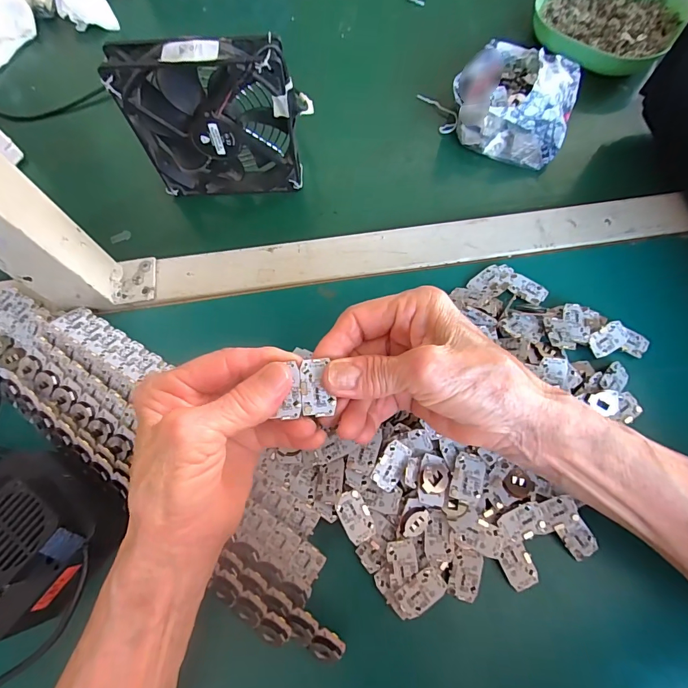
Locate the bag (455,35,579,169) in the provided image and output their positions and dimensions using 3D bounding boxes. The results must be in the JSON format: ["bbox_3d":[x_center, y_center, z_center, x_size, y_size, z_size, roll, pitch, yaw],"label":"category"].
[{"bbox_3d":[0.160,-0.224,0.359,0.098,0.056,0.102,18,72,8],"label":"bag"}]

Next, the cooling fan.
[{"bbox_3d":[-0.096,-0.174,0.306,0.126,0.110,0.030,-3,70,0],"label":"cooling fan"}]

